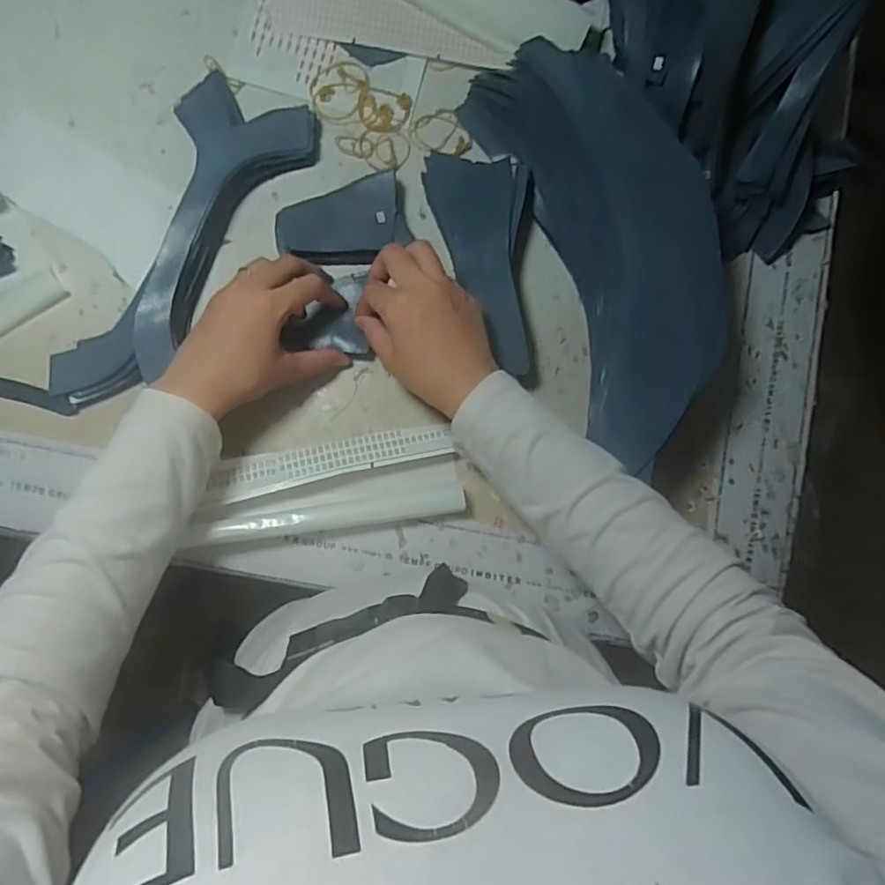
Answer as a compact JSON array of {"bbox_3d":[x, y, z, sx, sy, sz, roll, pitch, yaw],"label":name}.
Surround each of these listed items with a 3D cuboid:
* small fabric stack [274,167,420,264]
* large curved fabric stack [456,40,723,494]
[{"bbox_3d":[-0.071,-0.163,0.476,0.102,0.026,0.052,-28,89,-8],"label":"small fabric stack"},{"bbox_3d":[0.126,-0.151,0.461,0.124,0.087,0.316,-17,87,-8],"label":"large curved fabric stack"}]

